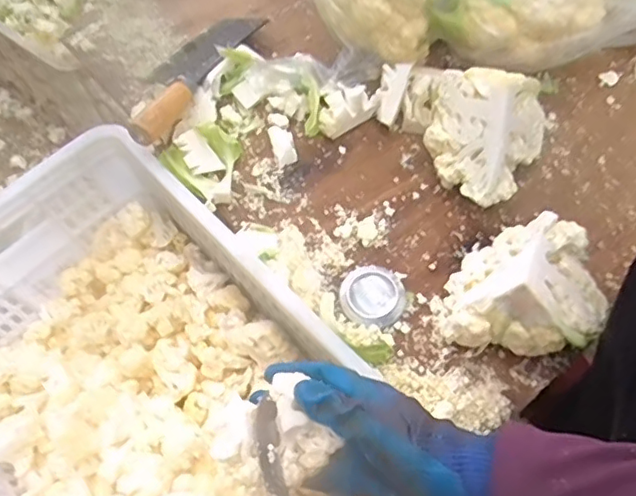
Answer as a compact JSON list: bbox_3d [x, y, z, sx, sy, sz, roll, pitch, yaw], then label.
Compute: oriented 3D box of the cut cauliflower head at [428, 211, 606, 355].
[{"bbox_3d":[0.185,0.043,0.530,0.146,0.091,0.125,-33,64,-14],"label":"cut cauliflower head"}]

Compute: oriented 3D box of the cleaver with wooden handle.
[{"bbox_3d":[-0.150,-0.222,0.705,0.077,0.032,0.229,24,65,16],"label":"cleaver with wooden handle"}]

